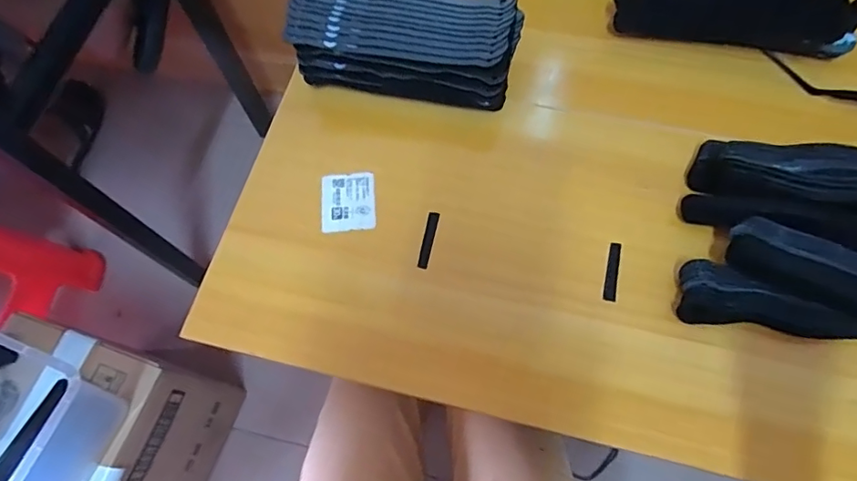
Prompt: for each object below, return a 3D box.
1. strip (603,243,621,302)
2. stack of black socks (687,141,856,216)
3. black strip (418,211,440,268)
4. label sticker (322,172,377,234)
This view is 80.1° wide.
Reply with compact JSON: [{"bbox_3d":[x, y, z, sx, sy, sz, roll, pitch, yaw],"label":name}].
[{"bbox_3d":[0.159,0.027,0.441,0.010,0.004,0.054,10,66,12],"label":"strip"},{"bbox_3d":[0.344,-0.047,0.433,0.218,0.053,0.063,10,70,6],"label":"stack of black socks"},{"bbox_3d":[0.000,0.000,0.457,0.009,0.004,0.053,11,70,7],"label":"black strip"},{"bbox_3d":[-0.074,-0.037,0.474,0.048,0.004,0.058,-5,69,1],"label":"label sticker"}]

